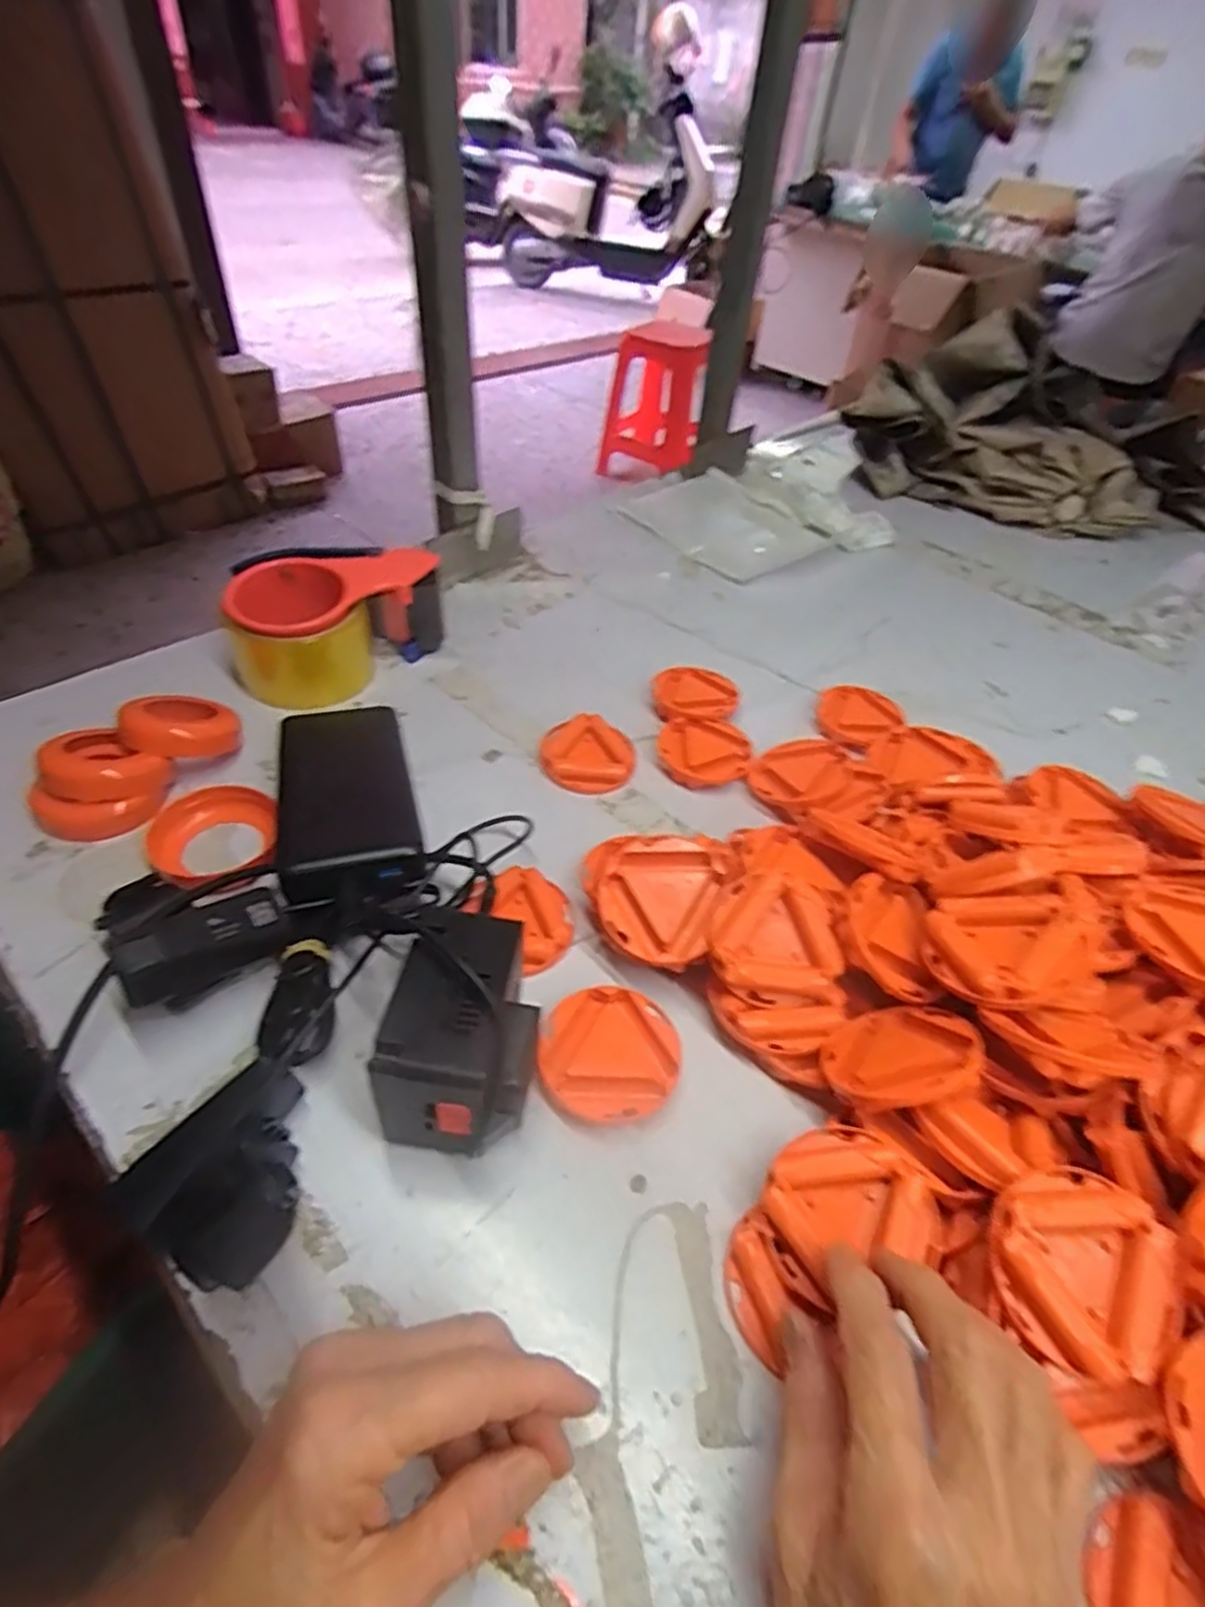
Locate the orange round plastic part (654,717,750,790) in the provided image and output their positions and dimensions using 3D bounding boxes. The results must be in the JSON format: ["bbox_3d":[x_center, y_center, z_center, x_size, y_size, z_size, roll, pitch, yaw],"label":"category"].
[{"bbox_3d":[0.069,-0.035,0.491,0.061,0.014,0.058,4,44,-4],"label":"orange round plastic part"}]

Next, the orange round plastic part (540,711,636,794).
[{"bbox_3d":[-0.010,-0.033,0.480,0.060,0.013,0.063,4,44,-4],"label":"orange round plastic part"}]

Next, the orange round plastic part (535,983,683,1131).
[{"bbox_3d":[0.003,0.116,0.337,0.063,0.012,0.062,4,44,-4],"label":"orange round plastic part"}]

